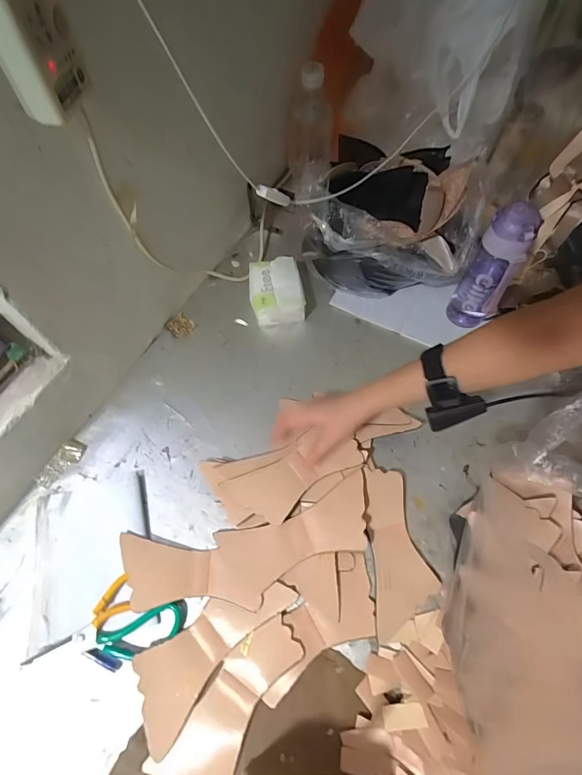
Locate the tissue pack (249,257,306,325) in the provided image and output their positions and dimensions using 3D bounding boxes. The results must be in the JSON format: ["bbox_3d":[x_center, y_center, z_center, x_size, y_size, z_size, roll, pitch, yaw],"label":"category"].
[{"bbox_3d":[-0.027,-0.178,0.717,0.099,0.062,0.119,-8,63,-4],"label":"tissue pack"}]

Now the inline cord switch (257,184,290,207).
[{"bbox_3d":[-0.024,-0.277,0.547,0.059,0.021,0.012,1,54,-42],"label":"inline cord switch"}]

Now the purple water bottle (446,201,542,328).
[{"bbox_3d":[0.328,-0.188,0.625,0.076,0.232,0.062,37,68,17],"label":"purple water bottle"}]

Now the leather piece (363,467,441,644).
[{"bbox_3d":[0.155,0.225,0.535,0.083,0.009,0.212,-2,68,1],"label":"leather piece"}]

